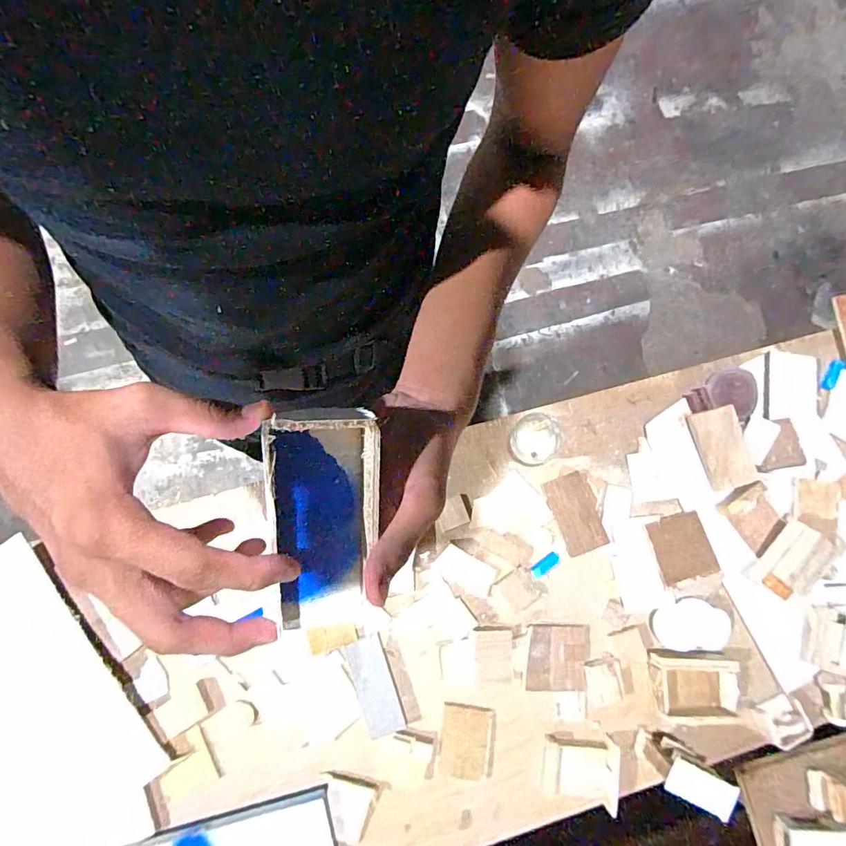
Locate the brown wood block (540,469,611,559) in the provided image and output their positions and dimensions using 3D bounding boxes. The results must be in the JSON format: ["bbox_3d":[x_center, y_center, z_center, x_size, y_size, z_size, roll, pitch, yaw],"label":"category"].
[{"bbox_3d":[0.219,0.128,0.657,0.064,0.013,0.108,-16,78,-5],"label":"brown wood block"}]

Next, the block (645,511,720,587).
[{"bbox_3d":[0.365,0.174,0.647,0.077,0.009,0.085,-13,77,-5],"label":"block"}]

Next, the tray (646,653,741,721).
[{"bbox_3d":[0.360,0.350,0.608,0.110,0.020,0.079,2,77,-1],"label":"tray"}]

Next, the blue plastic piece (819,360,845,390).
[{"bbox_3d":[0.635,-0.075,0.713,0.020,0.007,0.051,27,91,5],"label":"blue plastic piece"}]

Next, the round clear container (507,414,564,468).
[{"bbox_3d":[0.150,0.026,0.647,0.067,0.075,0.064,1,79,-4],"label":"round clear container"}]

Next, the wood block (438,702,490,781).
[{"bbox_3d":[0.054,0.415,0.599,0.063,0.009,0.082,7,77,0],"label":"wood block"}]

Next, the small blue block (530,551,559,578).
[{"bbox_3d":[0.171,0.200,0.644,0.045,0.007,0.018,-38,80,-10],"label":"small blue block"}]

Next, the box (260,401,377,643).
[{"bbox_3d":[-0.059,0.059,0.264,0.061,0.034,0.142,4,109,0],"label":"box"}]

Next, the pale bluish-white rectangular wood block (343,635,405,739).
[{"bbox_3d":[-0.063,0.339,0.592,0.047,0.008,0.115,-20,78,-6],"label":"pale bluish-white rectangular wood block"}]

